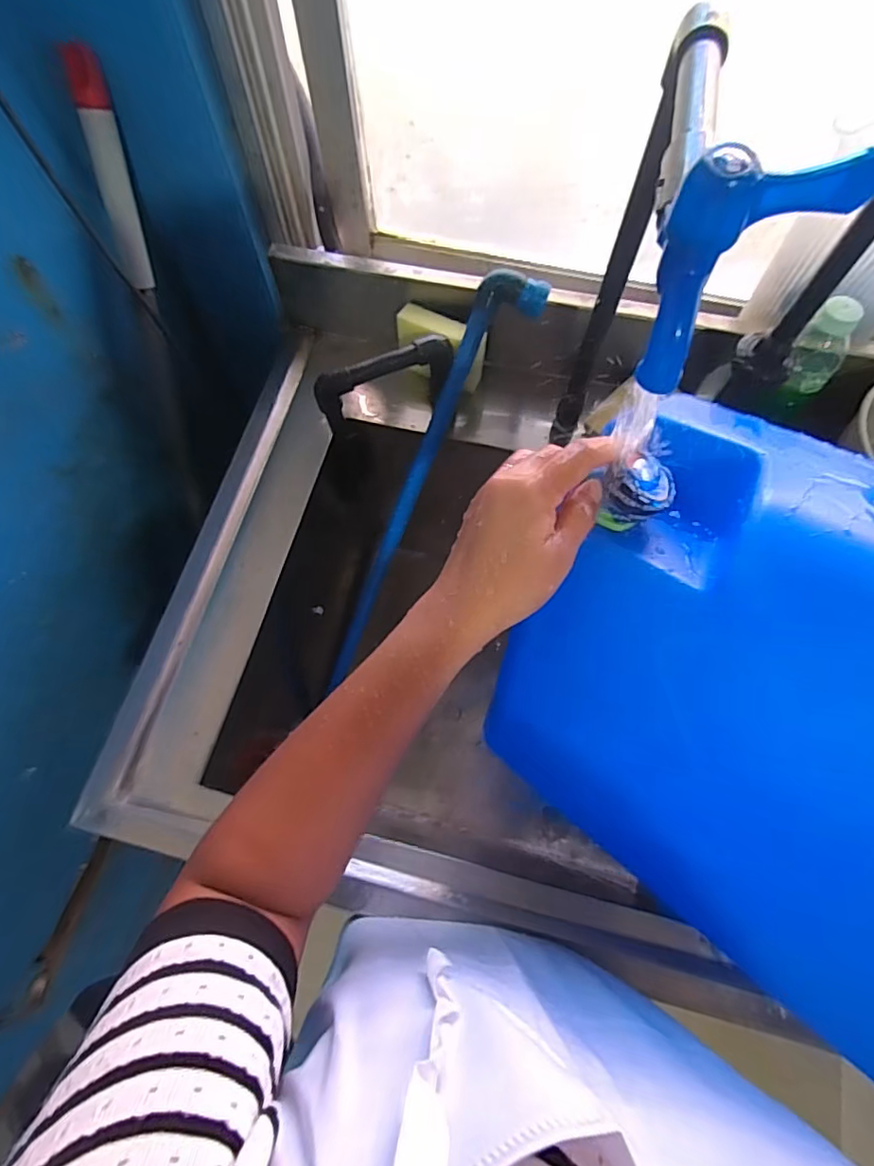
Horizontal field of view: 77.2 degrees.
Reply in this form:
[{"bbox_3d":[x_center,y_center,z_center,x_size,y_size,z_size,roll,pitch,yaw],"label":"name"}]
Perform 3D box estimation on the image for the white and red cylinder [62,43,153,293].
[{"bbox_3d":[-0.319,-0.397,0.540,0.024,0.190,0.023,8,41,3],"label":"white and red cylinder"}]

